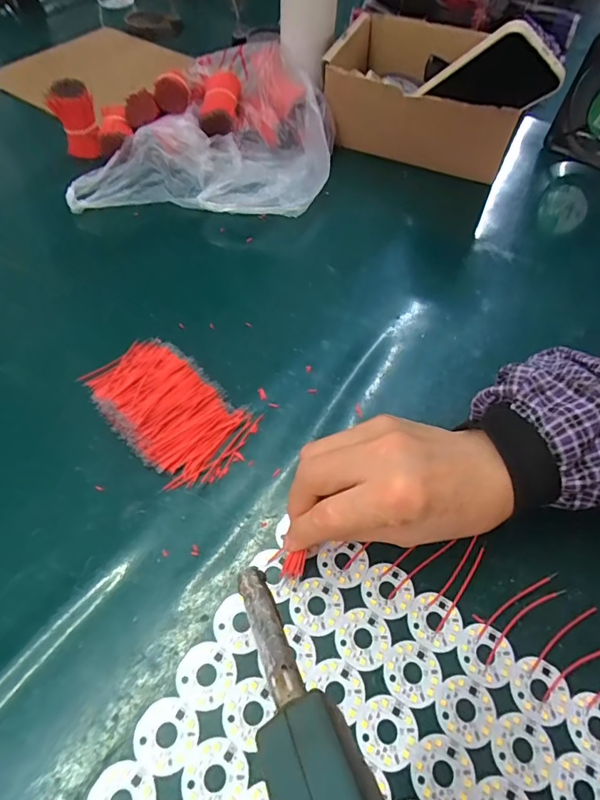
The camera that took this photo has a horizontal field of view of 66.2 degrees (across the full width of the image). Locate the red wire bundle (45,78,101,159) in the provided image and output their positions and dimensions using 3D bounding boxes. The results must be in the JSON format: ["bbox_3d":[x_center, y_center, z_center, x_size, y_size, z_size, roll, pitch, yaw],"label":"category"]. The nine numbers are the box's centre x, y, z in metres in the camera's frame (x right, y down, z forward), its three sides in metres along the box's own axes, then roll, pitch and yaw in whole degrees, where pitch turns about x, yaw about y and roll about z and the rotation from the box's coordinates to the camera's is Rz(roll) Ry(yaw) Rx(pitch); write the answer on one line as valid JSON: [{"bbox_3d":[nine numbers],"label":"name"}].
[{"bbox_3d":[-0.235,-0.292,0.482,0.040,0.067,0.028,-18,59,-15],"label":"red wire bundle"}]

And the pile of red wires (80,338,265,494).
[{"bbox_3d":[-0.097,0.002,0.333,0.131,0.019,0.075,38,61,20],"label":"pile of red wires"}]

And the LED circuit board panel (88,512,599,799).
[{"bbox_3d":[0.026,0.190,0.221,0.206,0.005,0.213,30,59,16],"label":"LED circuit board panel"}]

